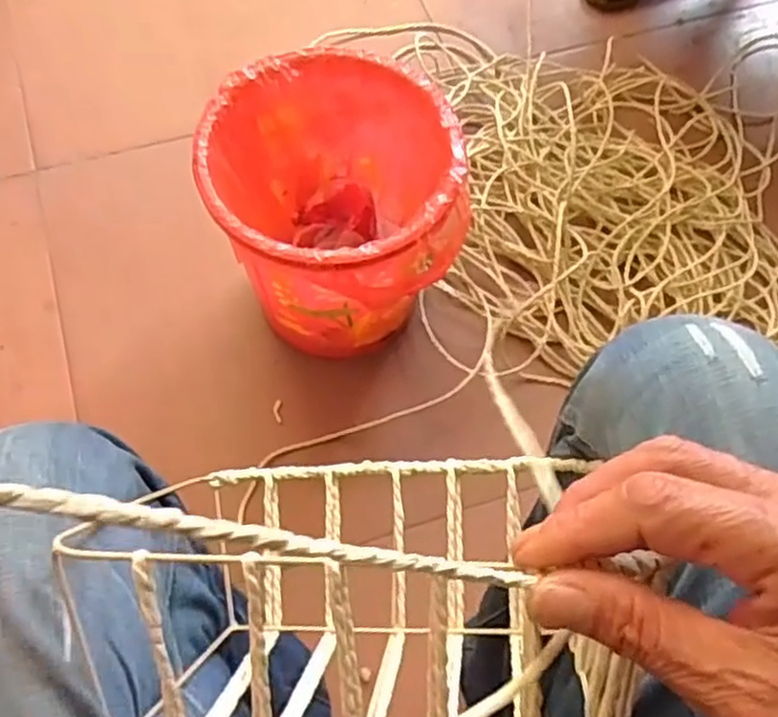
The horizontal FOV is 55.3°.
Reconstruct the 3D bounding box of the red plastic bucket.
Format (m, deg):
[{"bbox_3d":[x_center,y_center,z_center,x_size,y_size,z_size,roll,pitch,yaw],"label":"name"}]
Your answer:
[{"bbox_3d":[-0.057,-0.138,0.788,0.247,0.244,0.237,2,66,-1],"label":"red plastic bucket"}]

